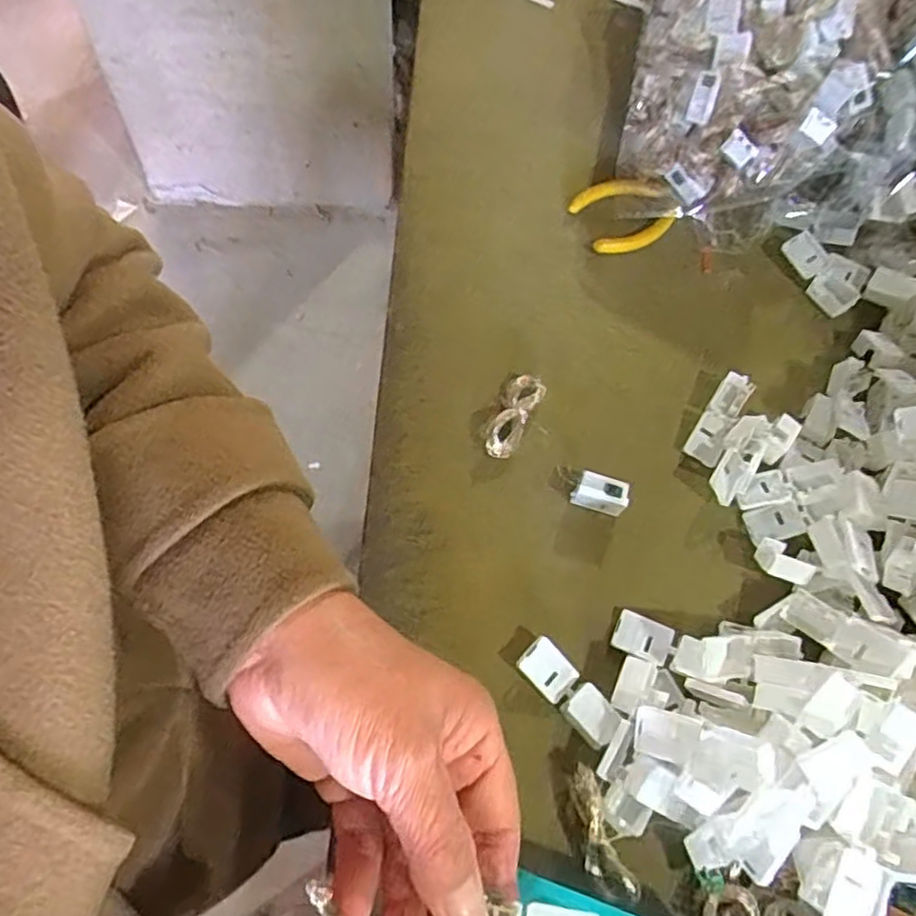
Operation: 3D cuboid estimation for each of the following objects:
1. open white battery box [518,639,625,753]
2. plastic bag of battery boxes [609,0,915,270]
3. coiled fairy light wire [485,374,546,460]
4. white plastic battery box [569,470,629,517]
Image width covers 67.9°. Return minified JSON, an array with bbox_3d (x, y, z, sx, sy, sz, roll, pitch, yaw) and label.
[{"bbox_3d":[0.051,0.108,0.314,0.019,0.016,0.051,-41,75,-19],"label":"open white battery box"},{"bbox_3d":[0.237,-0.256,0.426,0.267,0.108,0.247,13,66,2],"label":"plastic bag of battery boxes"},{"bbox_3d":[0.030,-0.022,0.367,0.019,0.012,0.050,26,67,7],"label":"coiled fairy light wire"},{"bbox_3d":[0.072,0.019,0.349,0.027,0.020,0.013,13,66,2],"label":"white plastic battery box"}]

